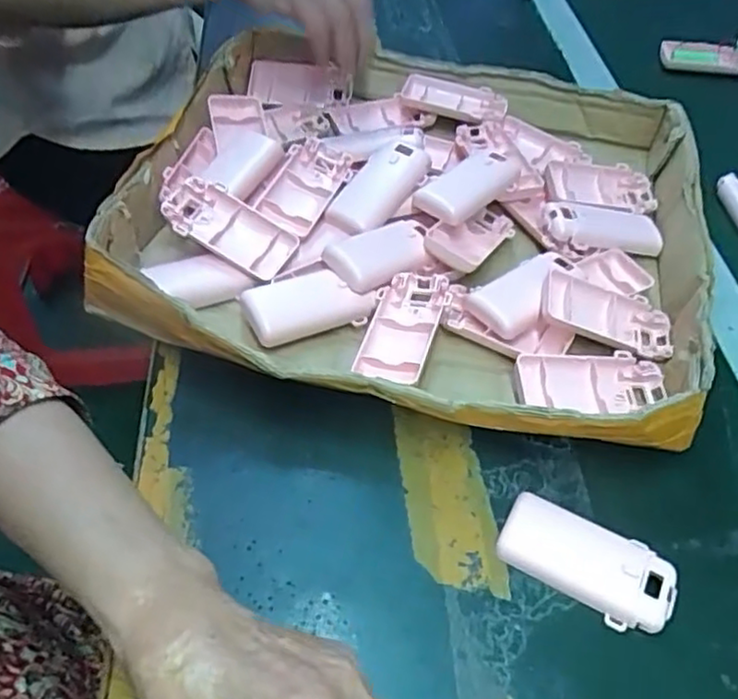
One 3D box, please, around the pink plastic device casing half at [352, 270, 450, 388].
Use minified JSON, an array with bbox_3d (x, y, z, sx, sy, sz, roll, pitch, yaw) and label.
[{"bbox_3d":[0.023,-0.017,0.442,0.046,0.017,0.090,18,52,11],"label":"pink plastic device casing half"}]

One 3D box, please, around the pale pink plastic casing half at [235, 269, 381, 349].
[{"bbox_3d":[-0.040,-0.030,0.445,0.082,0.021,0.039,-15,53,-15],"label":"pale pink plastic casing half"}]

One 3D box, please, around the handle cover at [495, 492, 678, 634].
[{"bbox_3d":[0.118,0.114,0.363,0.091,0.015,0.045,28,54,19],"label":"handle cover"}]

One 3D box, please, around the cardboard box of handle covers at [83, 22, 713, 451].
[{"bbox_3d":[0.039,-0.110,0.510,0.391,0.066,0.383,11,51,6],"label":"cardboard box of handle covers"}]

